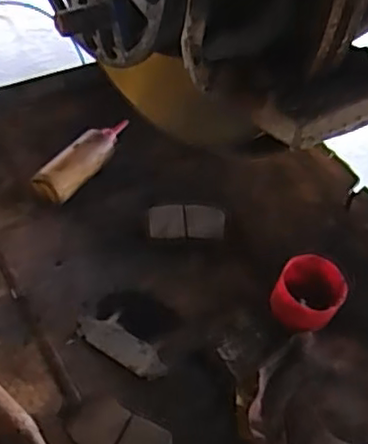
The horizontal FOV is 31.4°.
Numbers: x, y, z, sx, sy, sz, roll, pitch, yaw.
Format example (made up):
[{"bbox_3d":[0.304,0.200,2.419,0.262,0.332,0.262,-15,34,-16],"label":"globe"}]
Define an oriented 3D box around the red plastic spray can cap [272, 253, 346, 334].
[{"bbox_3d":[0.125,0.068,0.645,0.062,0.034,0.074,33,55,19],"label":"red plastic spray can cap"}]

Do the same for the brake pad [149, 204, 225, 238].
[{"bbox_3d":[0.003,0.000,0.716,0.081,0.009,0.039,1,51,-6],"label":"brake pad"}]

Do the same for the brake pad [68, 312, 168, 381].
[{"bbox_3d":[-0.059,0.118,0.631,0.095,0.007,0.044,23,52,12],"label":"brake pad"}]

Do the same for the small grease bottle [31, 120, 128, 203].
[{"bbox_3d":[-0.112,-0.078,0.745,0.035,0.029,0.135,30,54,17],"label":"small grease bottle"}]

